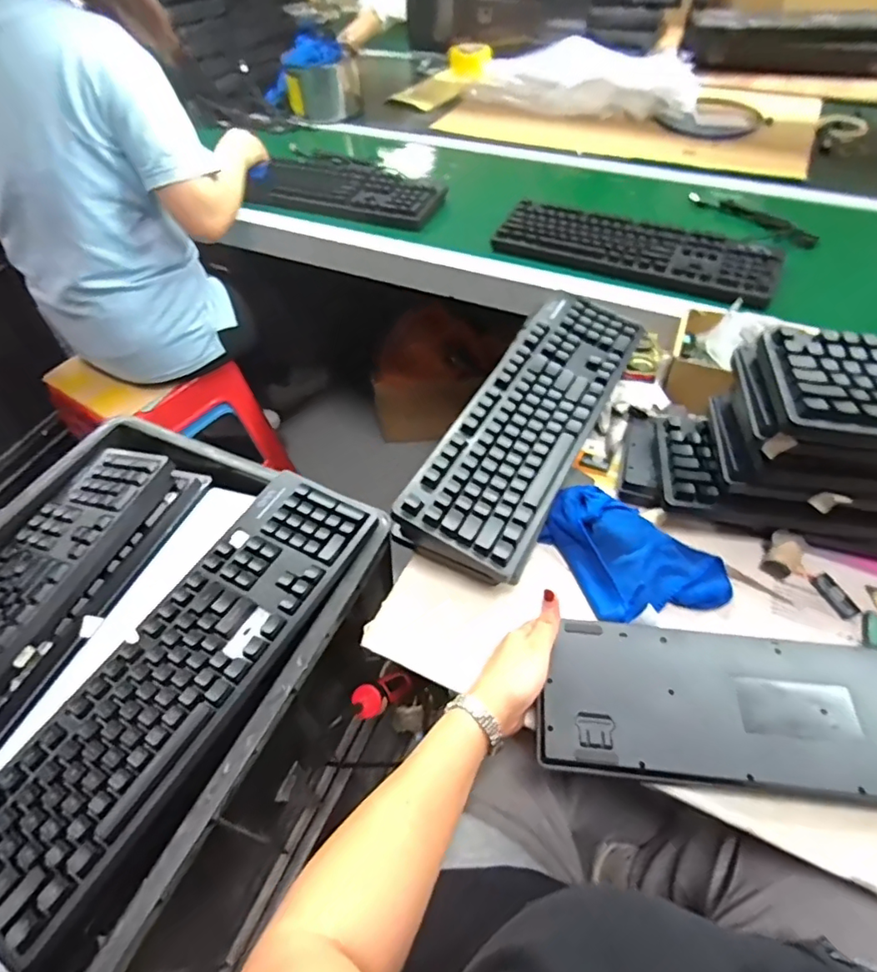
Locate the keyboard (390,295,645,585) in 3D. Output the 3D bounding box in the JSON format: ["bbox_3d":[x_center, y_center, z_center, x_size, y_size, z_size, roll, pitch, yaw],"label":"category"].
[{"bbox_3d":[0.111,-0.083,0.653,0.131,0.048,0.428,23,56,20],"label":"keyboard"}]

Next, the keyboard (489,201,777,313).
[{"bbox_3d":[0.302,-0.376,0.885,0.429,0.032,0.146,23,56,19],"label":"keyboard"}]

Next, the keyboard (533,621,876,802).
[{"bbox_3d":[0.307,0.197,0.491,0.427,0.020,0.135,3,52,4],"label":"keyboard"}]

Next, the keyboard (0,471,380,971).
[{"bbox_3d":[-0.230,0.158,0.520,0.133,0.033,0.434,22,56,19],"label":"keyboard"}]

